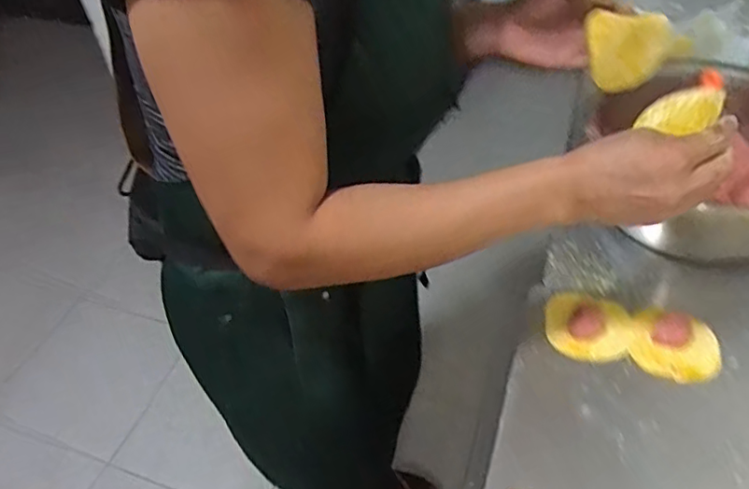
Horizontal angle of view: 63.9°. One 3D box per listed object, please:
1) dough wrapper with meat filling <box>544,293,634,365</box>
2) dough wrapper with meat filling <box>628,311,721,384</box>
[{"bbox_3d":[0.220,0.086,0.617,0.082,0.012,0.083,9,47,13],"label":"dough wrapper with meat filling"},{"bbox_3d":[0.298,0.102,0.595,0.080,0.018,0.069,13,48,17],"label":"dough wrapper with meat filling"}]

